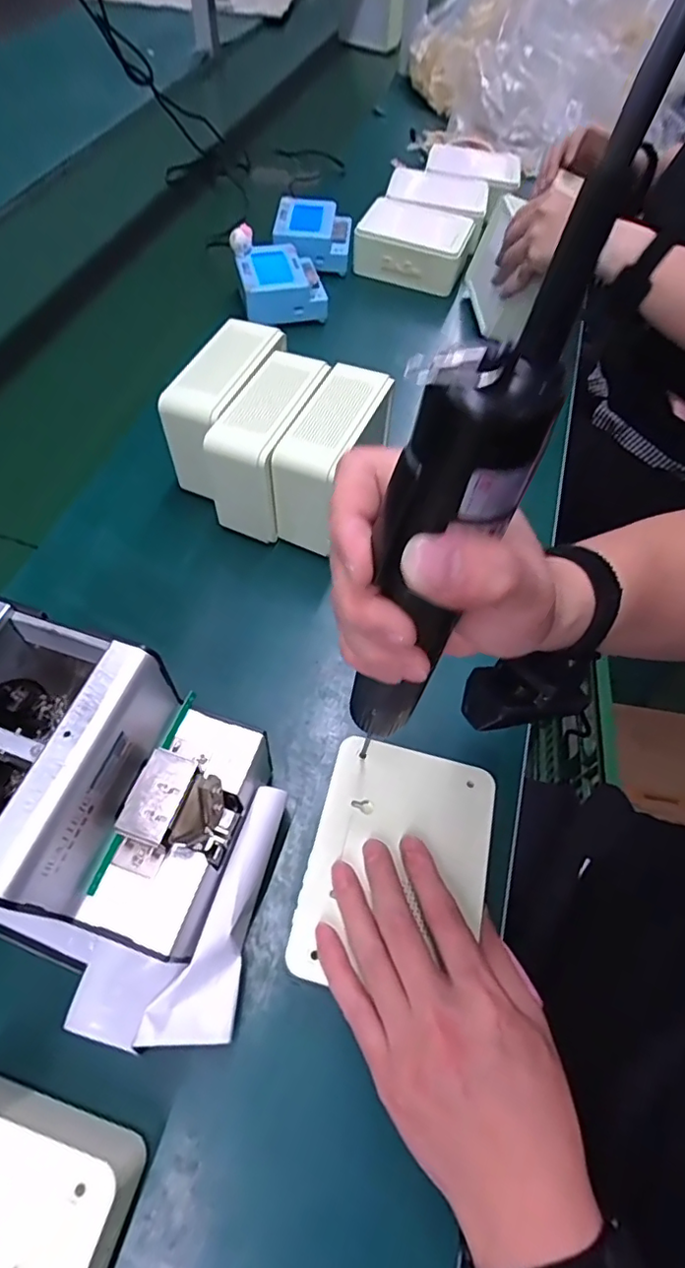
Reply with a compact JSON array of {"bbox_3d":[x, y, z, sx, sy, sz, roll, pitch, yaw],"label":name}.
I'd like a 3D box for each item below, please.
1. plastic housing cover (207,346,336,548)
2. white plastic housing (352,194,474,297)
[{"bbox_3d":[-0.062,-0.165,0.504,0.056,0.105,0.130,21,60,11],"label":"plastic housing cover"},{"bbox_3d":[0.094,-0.528,0.758,0.150,0.064,0.105,13,59,6],"label":"white plastic housing"}]

